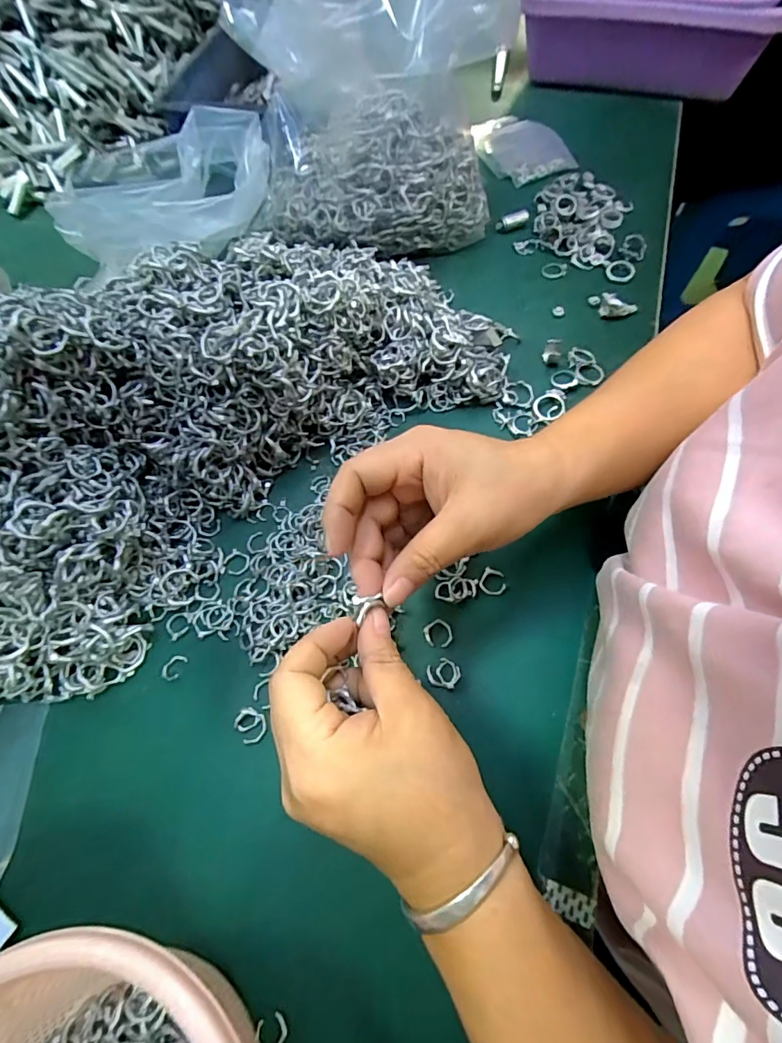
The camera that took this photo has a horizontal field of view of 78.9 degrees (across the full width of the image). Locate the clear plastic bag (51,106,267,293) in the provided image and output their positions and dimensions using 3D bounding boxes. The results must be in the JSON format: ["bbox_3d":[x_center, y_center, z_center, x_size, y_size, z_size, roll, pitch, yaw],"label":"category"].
[{"bbox_3d":[-0.179,-0.268,0.387,0.167,0.058,0.126,-18,63,-6],"label":"clear plastic bag"}]

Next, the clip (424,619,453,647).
[{"bbox_3d":[0.030,0.070,0.300,0.017,0.004,0.017,-2,63,3],"label":"clip"}]

